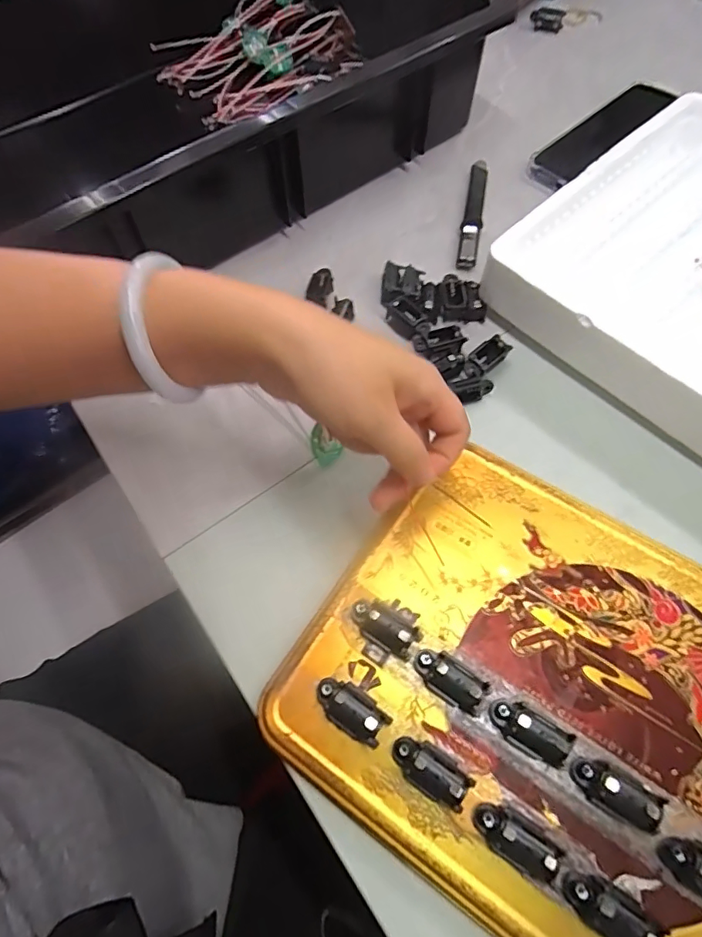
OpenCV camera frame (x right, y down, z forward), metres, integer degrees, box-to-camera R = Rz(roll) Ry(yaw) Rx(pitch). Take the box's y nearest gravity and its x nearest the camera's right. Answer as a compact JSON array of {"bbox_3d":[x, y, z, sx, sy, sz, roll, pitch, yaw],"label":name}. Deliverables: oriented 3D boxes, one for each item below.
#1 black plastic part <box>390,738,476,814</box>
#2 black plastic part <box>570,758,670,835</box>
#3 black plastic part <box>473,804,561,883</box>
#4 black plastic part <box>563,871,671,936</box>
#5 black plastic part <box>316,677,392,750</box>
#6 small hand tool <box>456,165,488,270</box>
[{"bbox_3d":[0.035,0.132,0.220,0.037,0.014,0.016,31,68,16],"label":"black plastic part"},{"bbox_3d":[0.113,0.137,0.214,0.035,0.016,0.015,27,67,15],"label":"black plastic part"},{"bbox_3d":[0.068,0.153,0.208,0.033,0.015,0.015,32,68,17],"label":"black plastic part"},{"bbox_3d":[0.103,0.174,0.198,0.034,0.015,0.016,34,68,18],"label":"black plastic part"},{"bbox_3d":[0.000,0.111,0.233,0.035,0.015,0.019,33,68,17],"label":"black plastic part"},{"bbox_3d":[0.099,-0.207,0.404,0.015,0.007,0.123,11,63,7],"label":"small hand tool"}]

